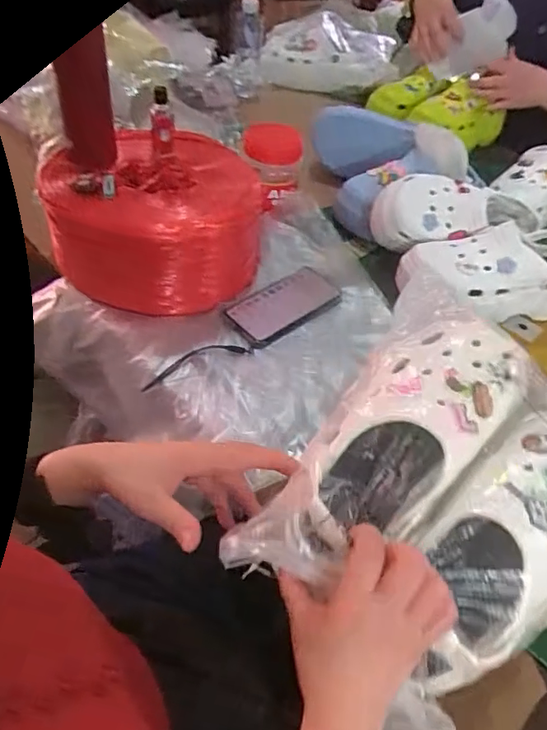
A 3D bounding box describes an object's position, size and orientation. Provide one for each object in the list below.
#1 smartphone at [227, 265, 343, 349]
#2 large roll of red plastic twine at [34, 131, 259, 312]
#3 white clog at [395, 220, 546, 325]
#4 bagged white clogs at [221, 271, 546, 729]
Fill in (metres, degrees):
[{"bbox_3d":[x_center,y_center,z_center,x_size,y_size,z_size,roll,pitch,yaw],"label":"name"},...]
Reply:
[{"bbox_3d":[0.017,-0.081,0.727,0.161,0.015,0.076,-31,57,-30],"label":"smartphone"},{"bbox_3d":[-0.156,-0.200,0.735,0.277,0.130,0.237,6,47,0],"label":"large roll of red plastic twine"},{"bbox_3d":[0.305,-0.124,0.741,0.235,0.107,0.107,-8,49,-14],"label":"white clog"},{"bbox_3d":[0.139,0.110,0.436,0.235,0.149,0.293,33,53,23],"label":"bagged white clogs"}]

